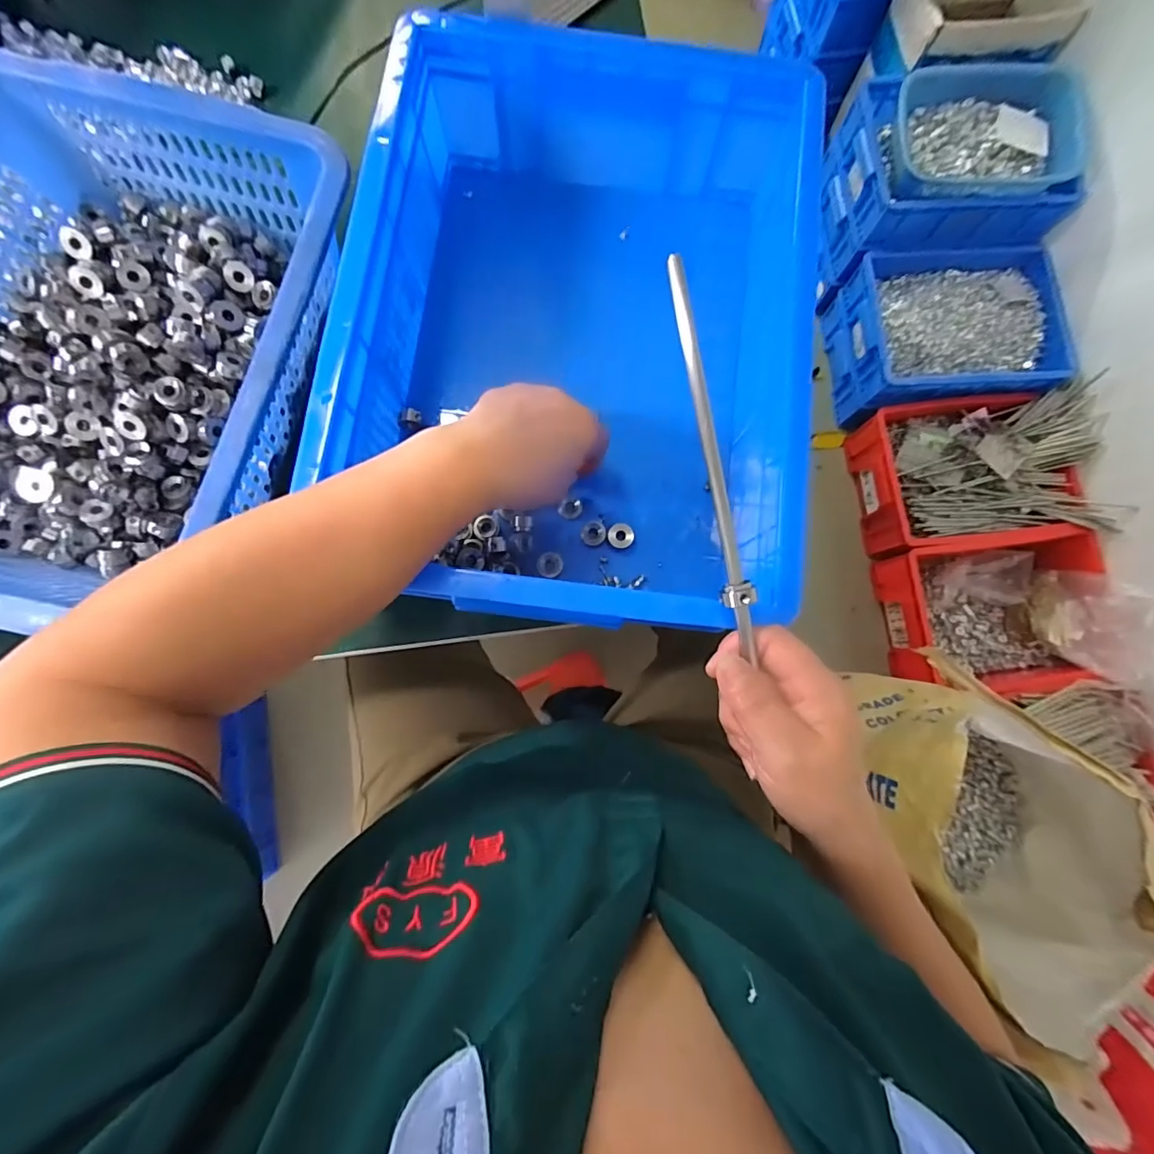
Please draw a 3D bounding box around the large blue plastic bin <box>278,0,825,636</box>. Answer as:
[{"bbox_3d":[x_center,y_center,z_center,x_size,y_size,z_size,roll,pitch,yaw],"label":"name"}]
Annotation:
[{"bbox_3d":[0.001,-0.180,0.384,0.302,0.115,0.397,9,80,-1],"label":"large blue plastic bin"}]

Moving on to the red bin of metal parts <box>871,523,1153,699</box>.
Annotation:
[{"bbox_3d":[0.903,0.077,1.103,0.443,0.195,0.336,-6,81,-3],"label":"red bin of metal parts"}]

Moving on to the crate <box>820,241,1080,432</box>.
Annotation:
[{"bbox_3d":[0.850,-0.555,1.200,0.463,0.166,0.342,-7,81,-4],"label":"crate"}]

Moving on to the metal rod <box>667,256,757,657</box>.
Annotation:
[{"bbox_3d":[0.072,-0.058,0.273,0.008,0.005,0.209,-14,97,-5],"label":"metal rod"}]

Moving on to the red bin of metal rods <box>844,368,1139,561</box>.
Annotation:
[{"bbox_3d":[0.897,-0.237,1.156,0.512,0.163,0.330,-4,81,-3],"label":"red bin of metal rods"}]

